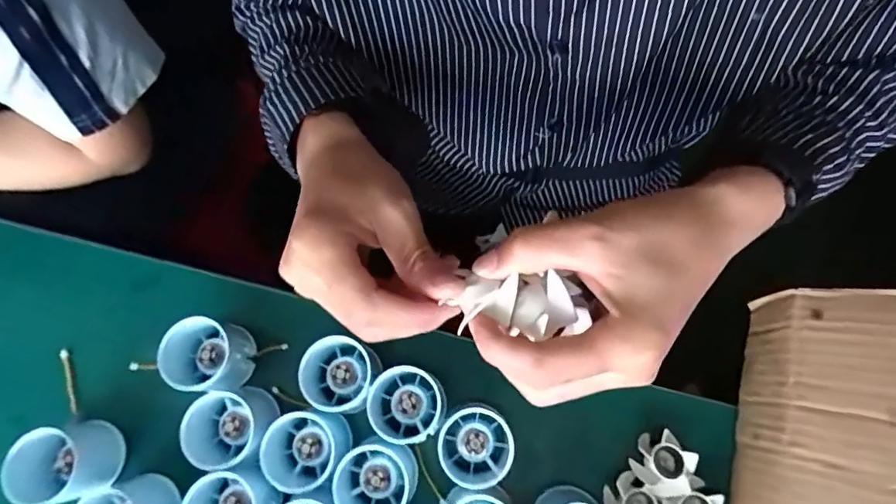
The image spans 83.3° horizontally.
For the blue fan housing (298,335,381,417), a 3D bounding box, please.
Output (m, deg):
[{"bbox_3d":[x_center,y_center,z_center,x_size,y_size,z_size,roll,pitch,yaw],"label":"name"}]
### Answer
[{"bbox_3d":[-0.086,0.093,0.379,0.058,0.042,0.059,25,79,8],"label":"blue fan housing"}]

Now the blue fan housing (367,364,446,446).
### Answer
[{"bbox_3d":[-0.034,0.116,0.381,0.060,0.046,0.057,0,76,2],"label":"blue fan housing"}]

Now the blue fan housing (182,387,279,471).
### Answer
[{"bbox_3d":[-0.159,0.128,0.367,0.050,0.040,0.053,0,76,2],"label":"blue fan housing"}]

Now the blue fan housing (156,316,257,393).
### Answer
[{"bbox_3d":[-0.182,0.078,0.384,0.051,0.053,0.050,8,77,4],"label":"blue fan housing"}]

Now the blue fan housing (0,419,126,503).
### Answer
[{"bbox_3d":[-0.288,0.157,0.377,0.052,0.050,0.055,-16,76,-2],"label":"blue fan housing"}]

